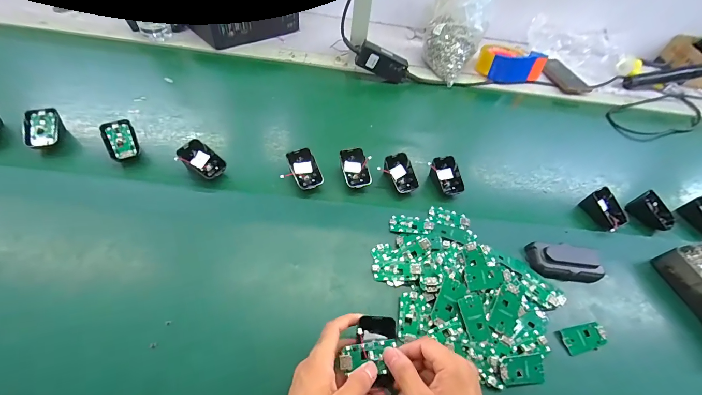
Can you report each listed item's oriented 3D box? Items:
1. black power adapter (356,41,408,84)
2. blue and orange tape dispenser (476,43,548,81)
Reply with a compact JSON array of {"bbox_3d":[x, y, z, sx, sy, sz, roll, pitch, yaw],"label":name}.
[{"bbox_3d":[0.073,-0.303,0.700,0.122,0.054,0.023,18,49,-24],"label":"black power adapter"},{"bbox_3d":[0.396,-0.343,0.780,0.151,0.059,0.105,10,52,-1],"label":"blue and orange tape dispenser"}]

